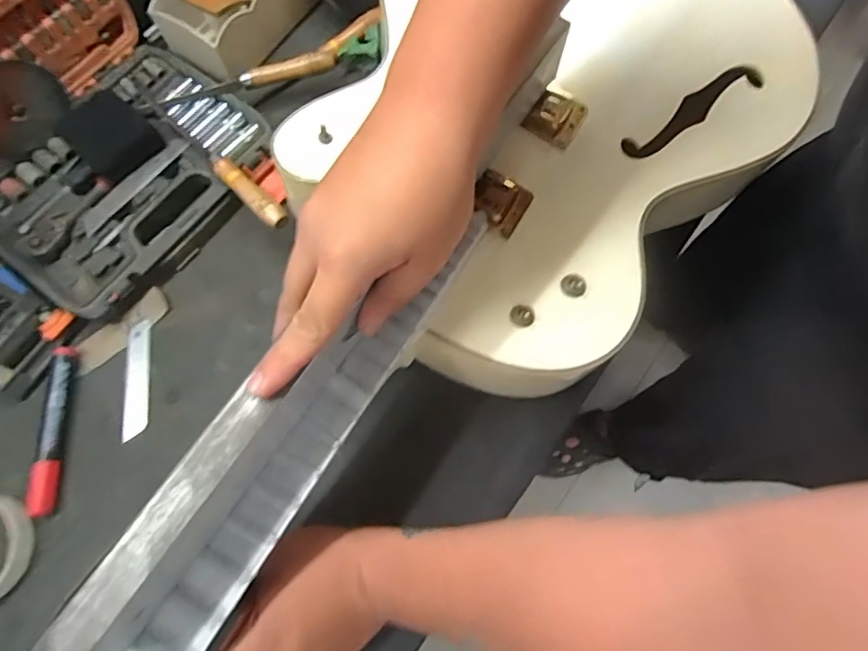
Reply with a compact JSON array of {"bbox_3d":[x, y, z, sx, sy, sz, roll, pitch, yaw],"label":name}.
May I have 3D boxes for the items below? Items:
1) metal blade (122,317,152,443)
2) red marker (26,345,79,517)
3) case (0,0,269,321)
[{"bbox_3d":[-0.262,0.047,0.451,0.023,0.004,0.102,-5,76,-4],"label":"metal blade"},{"bbox_3d":[-0.316,0.083,0.421,0.020,0.013,0.136,-4,73,-2],"label":"red marker"},{"bbox_3d":[-0.308,-0.172,0.399,0.212,0.201,0.268,38,76,10],"label":"case"}]

